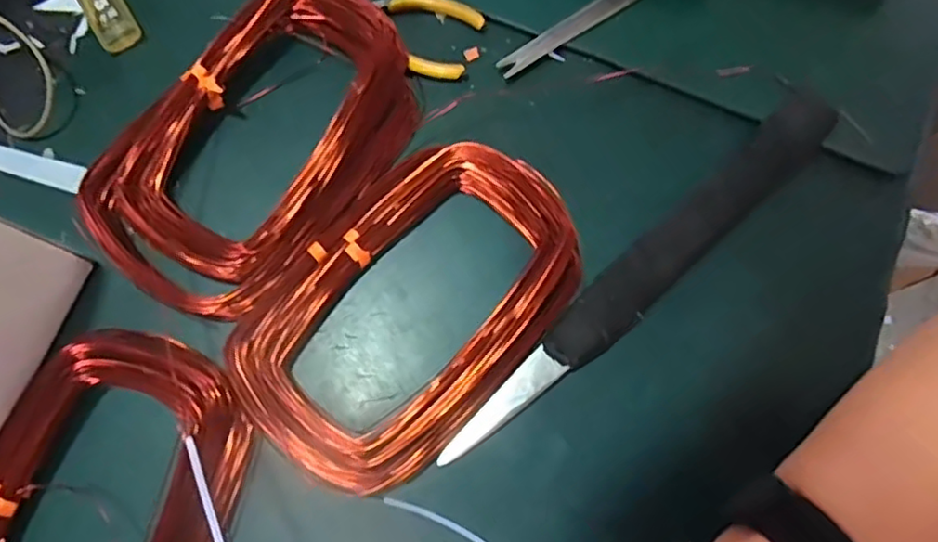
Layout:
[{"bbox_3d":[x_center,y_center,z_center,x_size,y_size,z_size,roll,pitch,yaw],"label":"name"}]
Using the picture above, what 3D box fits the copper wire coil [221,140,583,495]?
[{"bbox_3d":[-0.027,0.016,0.304,0.113,0.018,0.174,41,78,8],"label":"copper wire coil"}]

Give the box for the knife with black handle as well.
[{"bbox_3d":[0.092,-0.003,0.312,0.265,0.017,0.027,-42,80,-11],"label":"knife with black handle"}]

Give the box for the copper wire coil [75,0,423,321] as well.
[{"bbox_3d":[-0.108,-0.067,0.314,0.112,0.034,0.176,38,77,8],"label":"copper wire coil"}]

